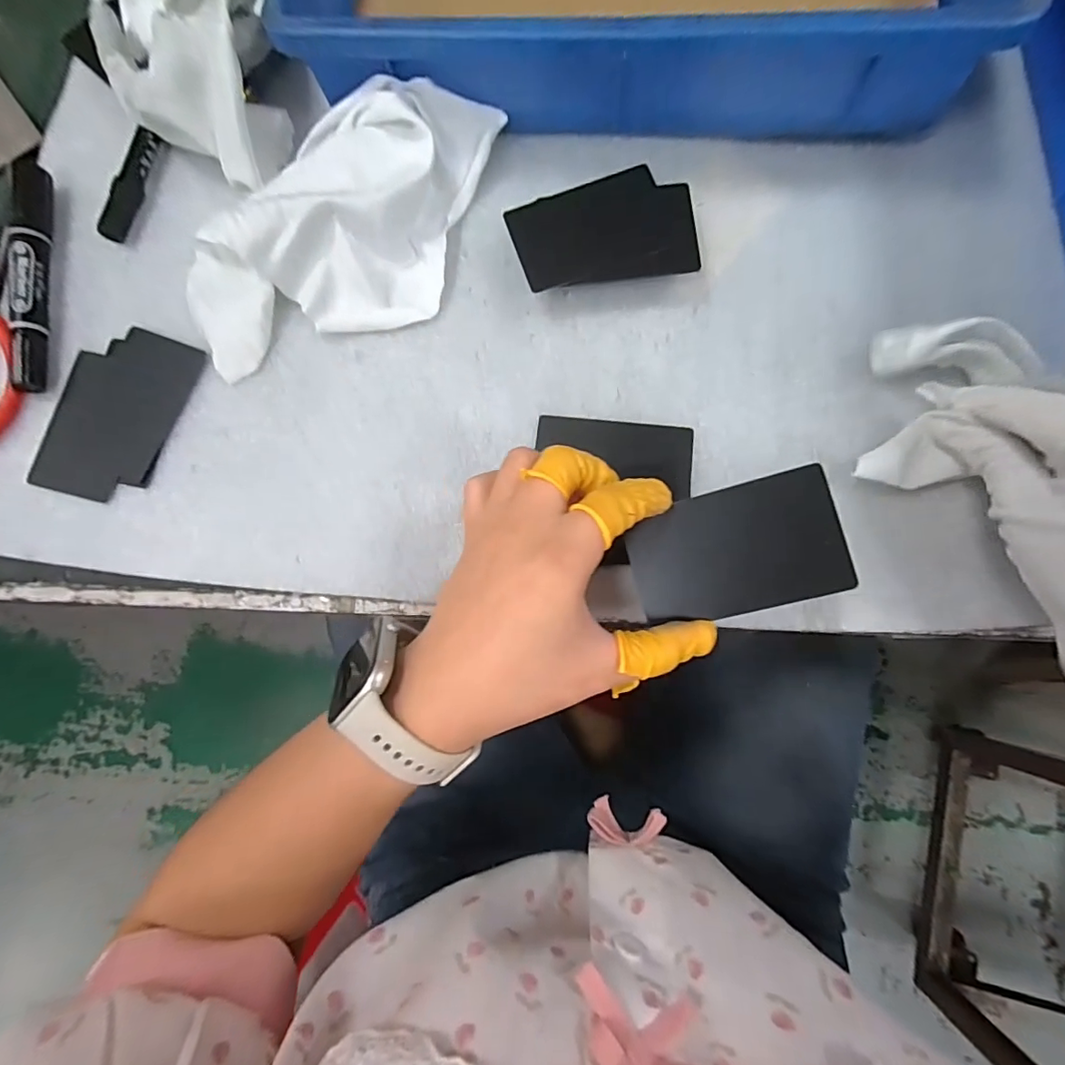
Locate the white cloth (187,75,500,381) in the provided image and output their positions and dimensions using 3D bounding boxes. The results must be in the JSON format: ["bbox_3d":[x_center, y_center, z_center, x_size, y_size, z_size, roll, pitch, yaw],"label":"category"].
[{"bbox_3d":[-0.107,-0.173,0.292,0.200,0.040,0.114,-19,82,0],"label":"white cloth"}]

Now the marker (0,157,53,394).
[{"bbox_3d":[-0.301,-0.156,0.310,0.017,0.021,0.144,-5,82,2],"label":"marker"}]

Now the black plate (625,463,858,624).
[{"bbox_3d":[0.087,0.008,0.226,0.084,0.005,0.054,-17,88,14],"label":"black plate"}]

